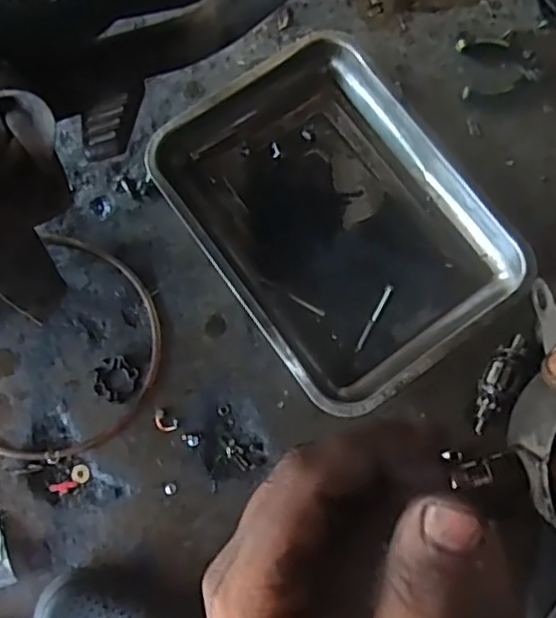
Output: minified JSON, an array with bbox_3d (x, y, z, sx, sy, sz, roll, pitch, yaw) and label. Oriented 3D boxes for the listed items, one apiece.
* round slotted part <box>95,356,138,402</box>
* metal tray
[{"bbox_3d":[-0.157,0.068,0.633,0.041,0.004,0.041,0,76,0],"label":"round slotted part"},{"bbox_3d":[0.057,-0.095,0.658,0.253,0.034,0.342,-34,79,-8],"label":"metal tray"}]

